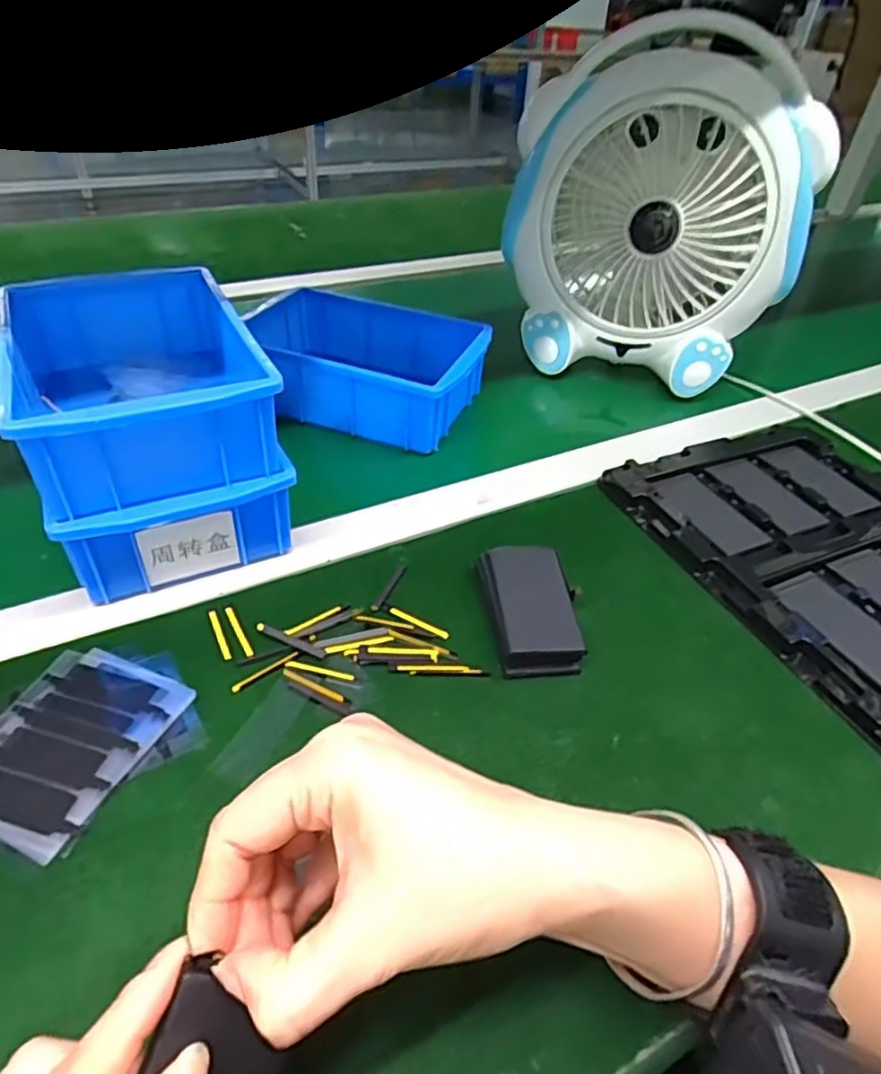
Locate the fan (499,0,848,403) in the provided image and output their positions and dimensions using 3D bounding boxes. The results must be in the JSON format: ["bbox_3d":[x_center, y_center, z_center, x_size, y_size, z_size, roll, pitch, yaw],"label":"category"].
[{"bbox_3d":[0.195,-0.276,0.596,0.263,0.273,0.089,6,40,1],"label":"fan"}]

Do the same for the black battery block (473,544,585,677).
[{"bbox_3d":[0.054,0.042,0.392,0.052,0.021,0.089,-1,41,-8],"label":"black battery block"}]

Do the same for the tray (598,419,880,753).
[{"bbox_3d":[0.287,0.010,0.470,0.246,0.028,0.278,-15,44,-23],"label":"tray"}]

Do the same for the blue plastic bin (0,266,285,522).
[{"bbox_3d":[-0.190,-0.102,0.411,0.131,0.061,0.203,-16,45,-22],"label":"blue plastic bin"}]

